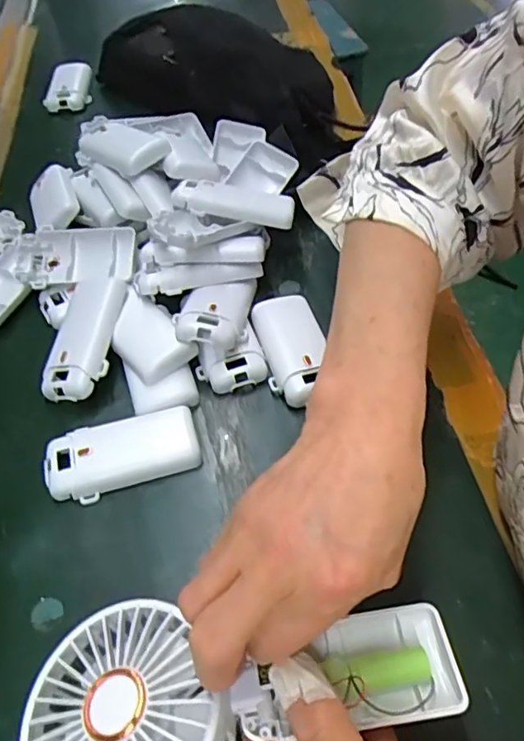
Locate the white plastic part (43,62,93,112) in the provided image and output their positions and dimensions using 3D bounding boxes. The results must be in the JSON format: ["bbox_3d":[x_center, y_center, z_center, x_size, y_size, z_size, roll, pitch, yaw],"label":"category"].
[{"bbox_3d":[-0.227,-0.334,0.656,0.054,0.021,0.078,-7,53,-3],"label":"white plastic part"}]

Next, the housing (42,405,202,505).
[{"bbox_3d":[-0.087,0.051,0.349,0.092,0.014,0.044,-17,54,-10],"label":"housing"}]

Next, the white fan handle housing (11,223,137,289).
[{"bbox_3d":[-0.147,-0.089,0.427,0.101,0.014,0.045,2,53,4],"label":"white fan handle housing"}]

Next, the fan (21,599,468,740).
[{"bbox_3d":[-0.008,0.133,0.237,0.178,0.027,0.082,-7,52,-7],"label":"fan"}]

